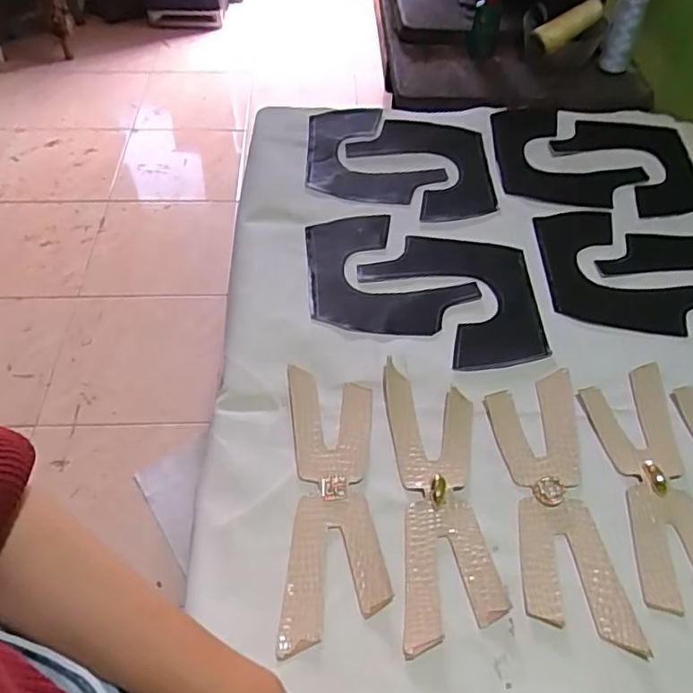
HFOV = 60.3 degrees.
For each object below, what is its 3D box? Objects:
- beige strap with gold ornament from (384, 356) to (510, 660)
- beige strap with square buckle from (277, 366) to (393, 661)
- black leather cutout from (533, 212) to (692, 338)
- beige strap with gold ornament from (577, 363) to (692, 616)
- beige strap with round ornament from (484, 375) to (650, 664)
[{"bbox_3d":[0.076,0.116,0.485,0.073,0.008,0.232,-1,52,0],"label":"beige strap with gold ornament"},{"bbox_3d":[-0.011,0.118,0.484,0.077,0.011,0.229,-1,52,0],"label":"beige strap with square buckle"},{"bbox_3d":[0.336,-0.071,0.642,0.261,0.008,0.170,16,54,13],"label":"black leather cutout"},{"bbox_3d":[0.255,0.116,0.489,0.076,0.007,0.229,-2,52,-1],"label":"beige strap with gold ornament"},{"bbox_3d":[0.168,0.121,0.485,0.074,0.006,0.225,-1,52,0],"label":"beige strap with round ornament"}]

